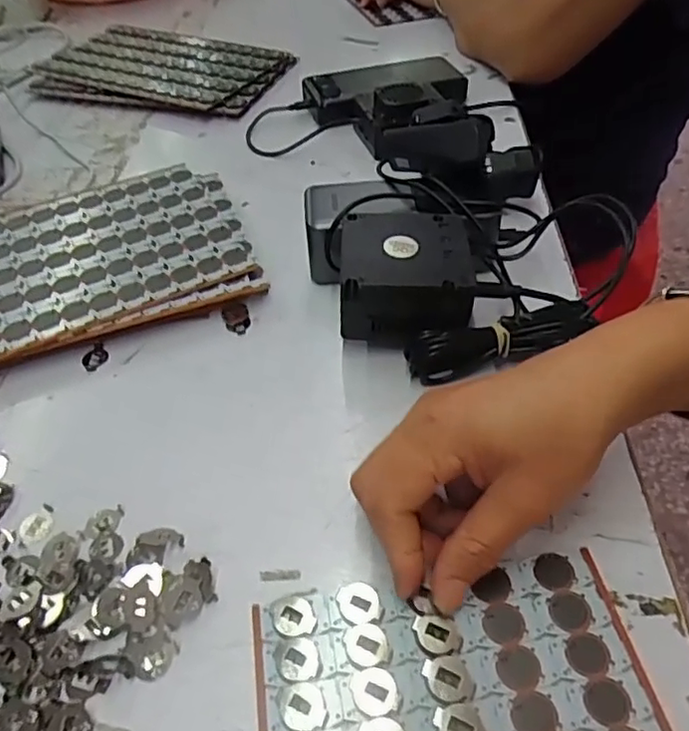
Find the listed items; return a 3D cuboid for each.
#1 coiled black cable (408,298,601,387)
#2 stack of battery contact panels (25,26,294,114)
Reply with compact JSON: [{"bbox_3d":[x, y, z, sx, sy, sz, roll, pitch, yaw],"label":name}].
[{"bbox_3d":[0.089,-0.014,0.357,0.103,0.031,0.023,-15,47,6],"label":"coiled black cable"},{"bbox_3d":[-0.207,-0.344,0.700,0.276,0.018,0.187,13,49,14],"label":"stack of battery contact panels"}]

